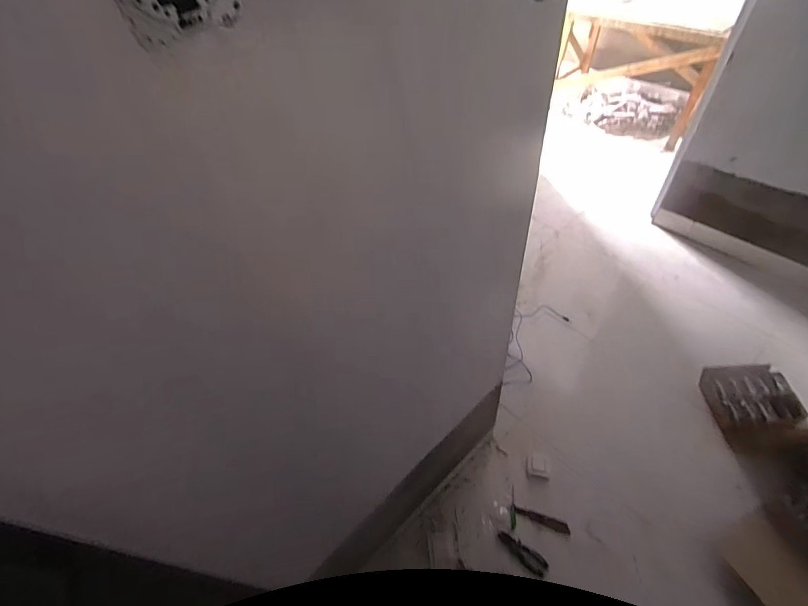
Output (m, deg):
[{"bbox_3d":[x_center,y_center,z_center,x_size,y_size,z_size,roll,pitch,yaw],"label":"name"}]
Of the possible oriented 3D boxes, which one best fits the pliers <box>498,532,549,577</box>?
[{"bbox_3d":[0.379,0.795,1.309,0.170,0.023,0.055,36,62,14],"label":"pliers"}]

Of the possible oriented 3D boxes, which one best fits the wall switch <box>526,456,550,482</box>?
[{"bbox_3d":[0.472,0.584,1.451,0.075,0.014,0.069,5,52,11],"label":"wall switch"}]

